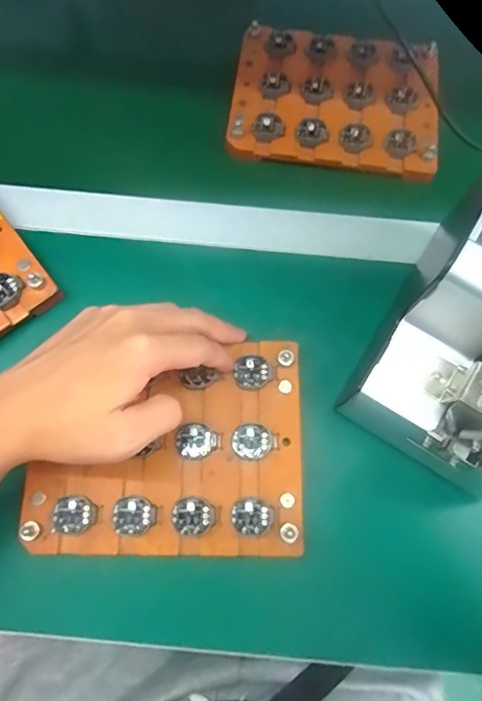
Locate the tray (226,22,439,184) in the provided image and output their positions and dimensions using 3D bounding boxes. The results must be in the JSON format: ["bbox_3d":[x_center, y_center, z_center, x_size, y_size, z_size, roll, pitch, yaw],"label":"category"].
[{"bbox_3d":[0.088,-0.233,0.439,0.184,0.021,0.136,7,74,2],"label":"tray"}]

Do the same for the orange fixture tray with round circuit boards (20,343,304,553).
[{"bbox_3d":[-0.050,0.065,0.331,0.183,0.013,0.142,1,71,-1],"label":"orange fixture tray with round circuit boards"}]

